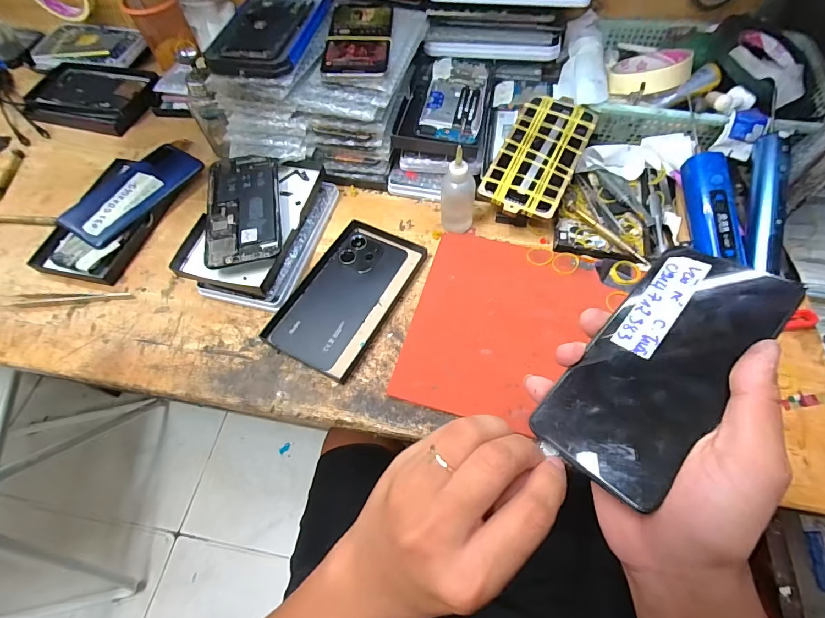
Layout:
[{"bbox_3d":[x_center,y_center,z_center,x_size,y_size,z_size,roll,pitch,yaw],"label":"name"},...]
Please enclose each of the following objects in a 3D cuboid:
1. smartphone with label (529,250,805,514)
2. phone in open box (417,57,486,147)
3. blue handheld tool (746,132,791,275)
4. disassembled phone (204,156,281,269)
[{"bbox_3d":[0.147,0.031,0.233,0.158,0.009,0.071,-47,51,-9],"label":"smartphone with label"},{"bbox_3d":[0.053,-0.258,0.491,0.072,0.016,0.148,9,62,7],"label":"phone in open box"},{"bbox_3d":[0.361,-0.109,0.403,0.023,0.022,0.148,10,81,7],"label":"blue handheld tool"},{"bbox_3d":[-0.182,-0.110,0.429,0.075,0.011,0.149,-10,62,-3],"label":"disassembled phone"}]

